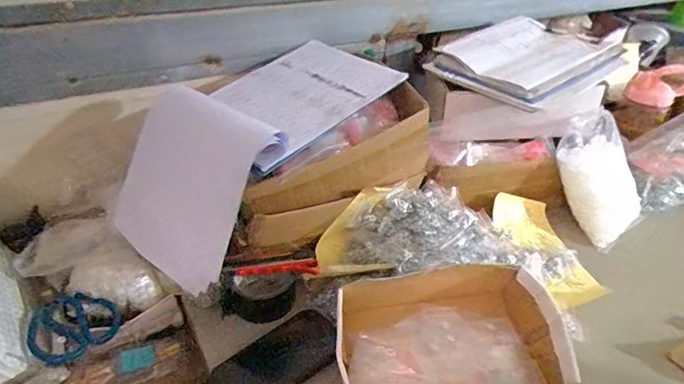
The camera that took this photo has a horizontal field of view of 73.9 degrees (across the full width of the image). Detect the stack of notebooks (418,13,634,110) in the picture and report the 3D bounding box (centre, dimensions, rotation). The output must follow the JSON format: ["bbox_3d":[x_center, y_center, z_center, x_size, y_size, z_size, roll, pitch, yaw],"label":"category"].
[{"bbox_3d":[0.349,-0.251,0.851,0.339,0.051,0.255,-19,39,-29],"label":"stack of notebooks"}]

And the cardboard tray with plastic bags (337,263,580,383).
[{"bbox_3d":[0.124,0.178,0.522,0.248,0.085,0.174,-3,34,-8],"label":"cardboard tray with plastic bags"}]

